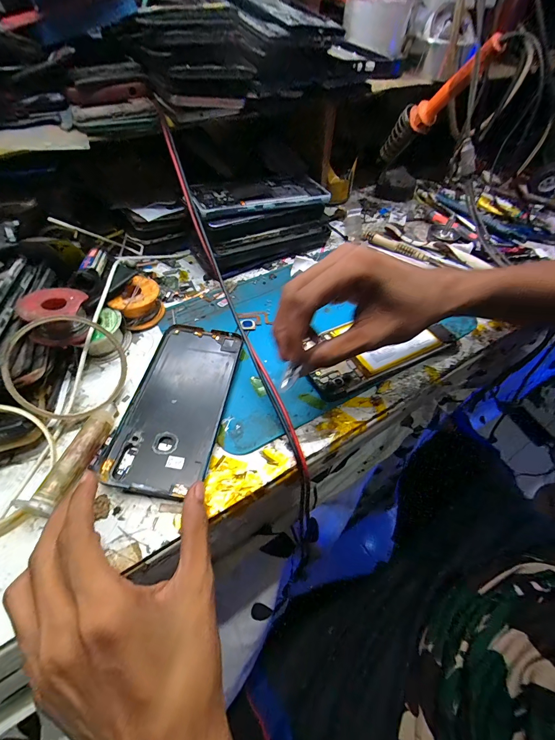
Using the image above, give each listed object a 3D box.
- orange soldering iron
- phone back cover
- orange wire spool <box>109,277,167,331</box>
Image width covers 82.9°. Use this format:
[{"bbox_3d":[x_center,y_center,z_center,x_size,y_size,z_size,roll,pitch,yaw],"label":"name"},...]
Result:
[{"bbox_3d":[0.189,-0.327,0.390,0.035,0.031,0.186,-20,9,-15],"label":"orange soldering iron"},{"bbox_3d":[-0.084,0.024,0.268,0.077,0.011,0.157,6,53,5],"label":"phone back cover"},{"bbox_3d":[-0.146,-0.071,0.331,0.047,0.035,0.050,-15,54,-13],"label":"orange wire spool"}]

